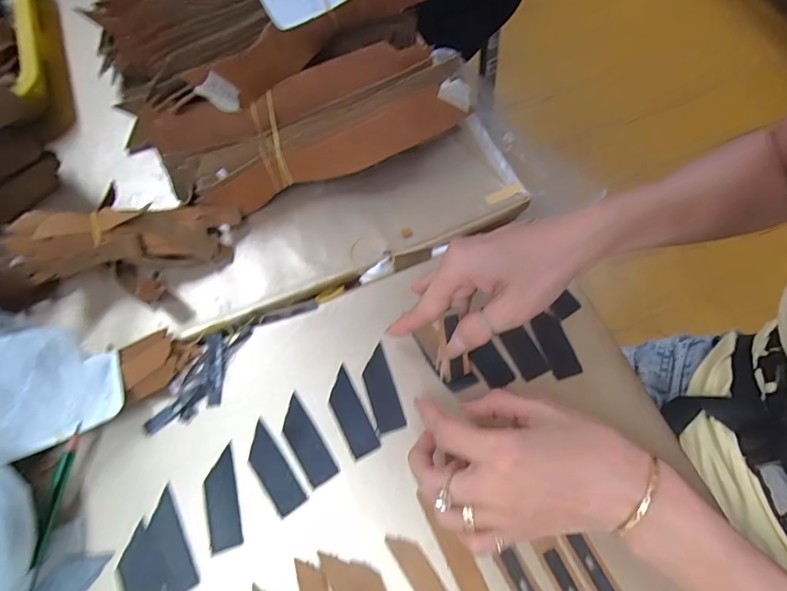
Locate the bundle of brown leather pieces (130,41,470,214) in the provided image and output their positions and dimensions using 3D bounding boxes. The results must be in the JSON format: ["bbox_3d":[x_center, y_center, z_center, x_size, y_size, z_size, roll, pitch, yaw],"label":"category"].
[{"bbox_3d":[-0.070,-0.143,0.371,0.264,0.070,0.086,-20,68,-9],"label":"bundle of brown leather pieces"}]

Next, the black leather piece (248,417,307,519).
[{"bbox_3d":[-0.086,0.121,0.298,0.022,0.004,0.063,-33,71,-14],"label":"black leather piece"}]

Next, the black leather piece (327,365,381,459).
[{"bbox_3d":[-0.032,0.087,0.314,0.021,0.004,0.062,-26,73,-10],"label":"black leather piece"}]

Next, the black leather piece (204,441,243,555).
[{"bbox_3d":[-0.118,0.140,0.291,0.022,0.004,0.062,-14,67,-7],"label":"black leather piece"}]

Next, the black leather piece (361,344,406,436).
[{"bbox_3d":[-0.010,0.071,0.321,0.021,0.004,0.062,-14,71,-15],"label":"black leather piece"}]

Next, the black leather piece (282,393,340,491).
[{"bbox_3d":[-0.063,0.105,0.306,0.022,0.004,0.062,-32,74,-12],"label":"black leather piece"}]

